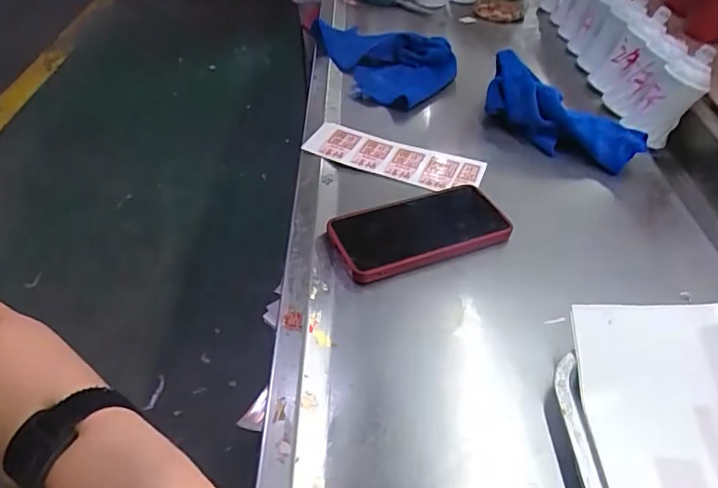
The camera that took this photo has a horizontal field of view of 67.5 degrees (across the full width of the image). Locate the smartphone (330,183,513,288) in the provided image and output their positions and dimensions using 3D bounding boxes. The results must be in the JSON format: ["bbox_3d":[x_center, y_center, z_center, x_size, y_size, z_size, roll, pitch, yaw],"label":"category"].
[{"bbox_3d":[0.058,-0.017,0.516,0.168,0.014,0.082,-18,46,-17],"label":"smartphone"}]

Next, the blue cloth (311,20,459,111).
[{"bbox_3d":[0.026,-0.272,0.791,0.227,0.055,0.162,33,52,31],"label":"blue cloth"}]

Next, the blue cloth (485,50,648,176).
[{"bbox_3d":[0.241,-0.163,0.671,0.087,0.071,0.225,-28,49,-26],"label":"blue cloth"}]

